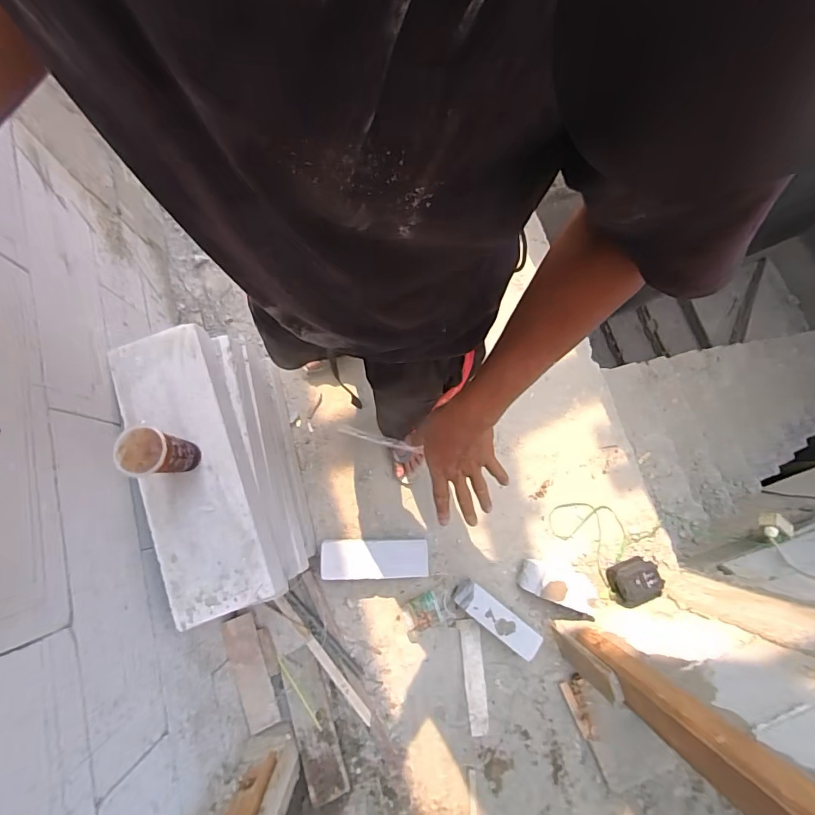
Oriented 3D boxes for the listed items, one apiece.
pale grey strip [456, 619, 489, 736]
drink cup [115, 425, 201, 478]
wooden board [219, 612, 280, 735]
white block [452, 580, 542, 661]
[{"bbox_3d":[0.190,0.761,1.221,0.061,0.012,0.297,-7,79,-3],"label":"pale grey strip"},{"bbox_3d":[-0.452,0.088,0.799,0.094,0.157,0.080,7,79,0],"label":"drink cup"},{"bbox_3d":[-0.413,0.696,1.131,0.078,0.010,0.290,-15,85,-19],"label":"wooden board"},{"bbox_3d":[0.244,0.583,1.201,0.247,0.109,0.079,37,80,6],"label":"white block"}]

